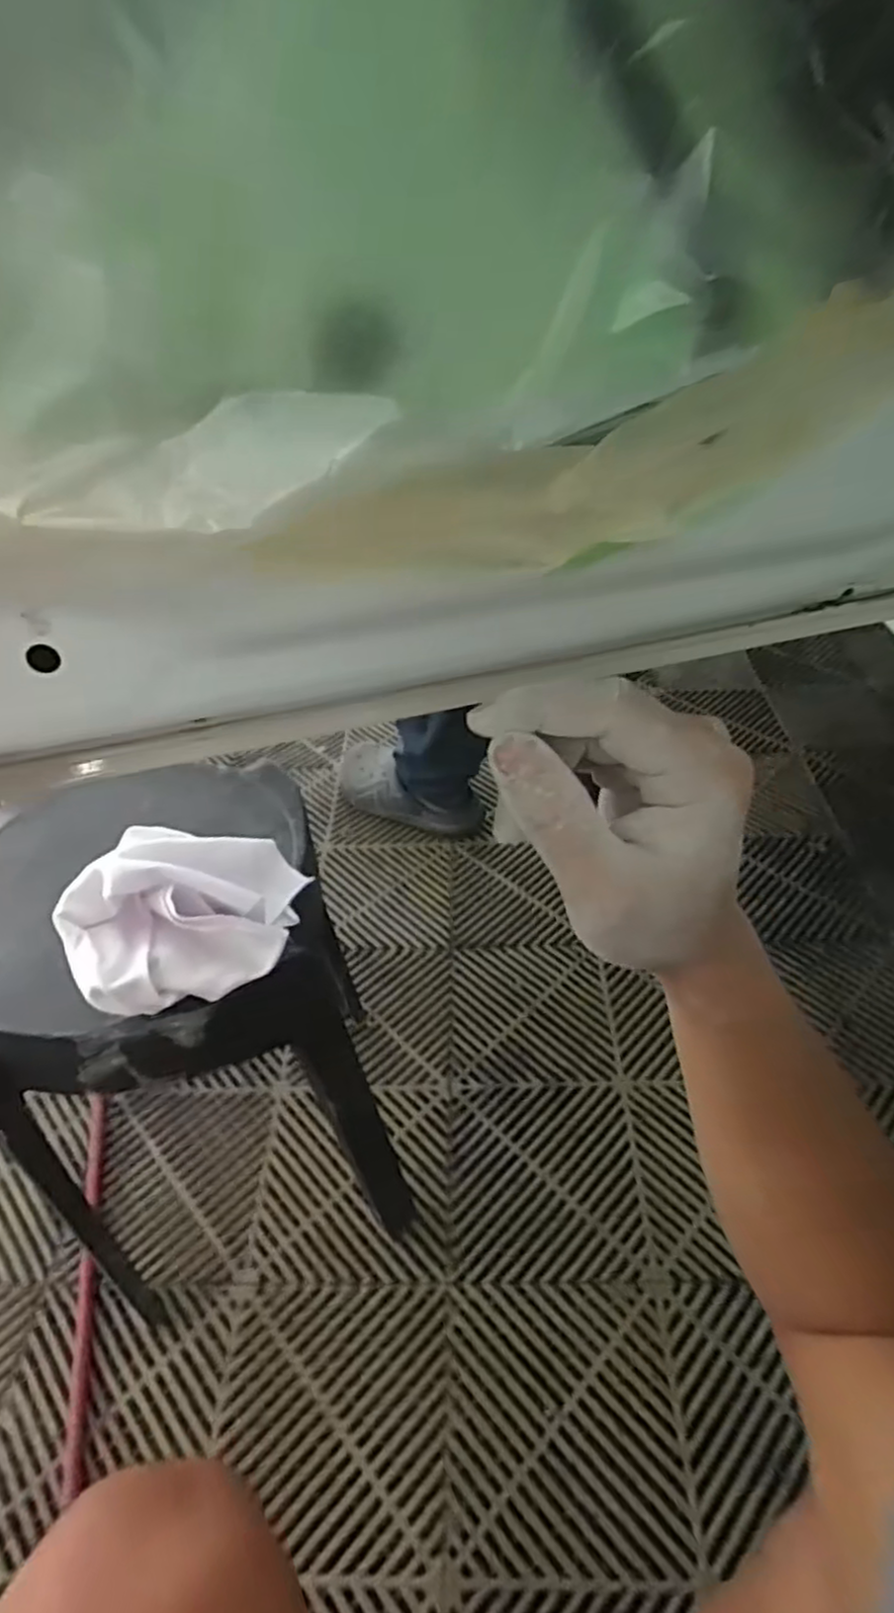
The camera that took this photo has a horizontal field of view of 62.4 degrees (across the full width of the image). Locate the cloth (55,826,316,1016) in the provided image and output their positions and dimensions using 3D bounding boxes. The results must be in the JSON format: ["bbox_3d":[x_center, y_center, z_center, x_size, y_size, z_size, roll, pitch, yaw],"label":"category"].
[{"bbox_3d":[-0.156,0.063,0.451,0.140,0.071,0.104,-18,43,-15],"label":"cloth"}]

